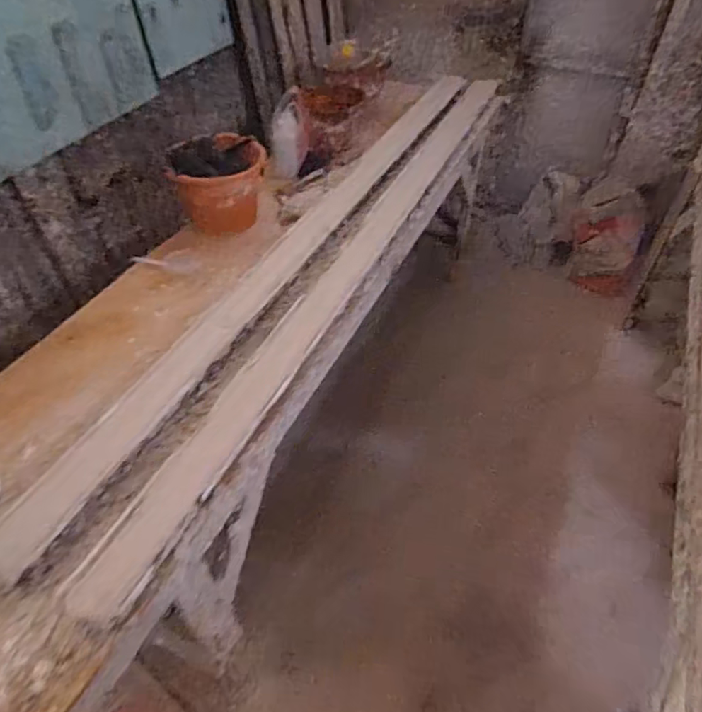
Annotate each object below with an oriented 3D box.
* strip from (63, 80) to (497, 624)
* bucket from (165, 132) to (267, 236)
[{"bbox_3d":[0.068,-0.372,1.465,0.130,0.044,2.193,12,45,23],"label":"strip"},{"bbox_3d":[-0.362,-0.493,1.457,0.243,0.164,0.285,-15,49,-12],"label":"bucket"}]

